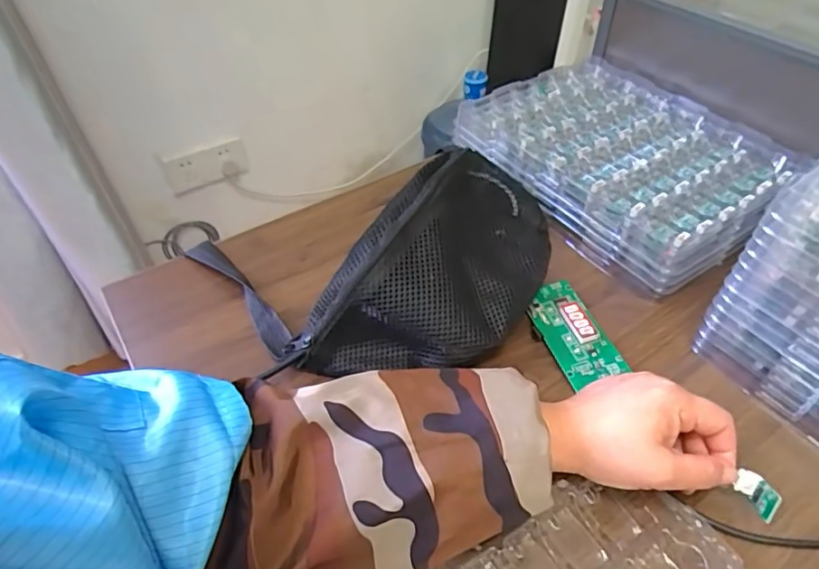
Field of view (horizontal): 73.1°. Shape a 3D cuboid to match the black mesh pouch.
[{"bbox_3d":[0.031,-0.020,0.435,0.126,0.078,0.265,30,53,28],"label":"black mesh pouch"}]

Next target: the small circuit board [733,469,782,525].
[{"bbox_3d":[0.211,0.126,0.333,0.017,0.005,0.028,-45,43,11],"label":"small circuit board"}]

